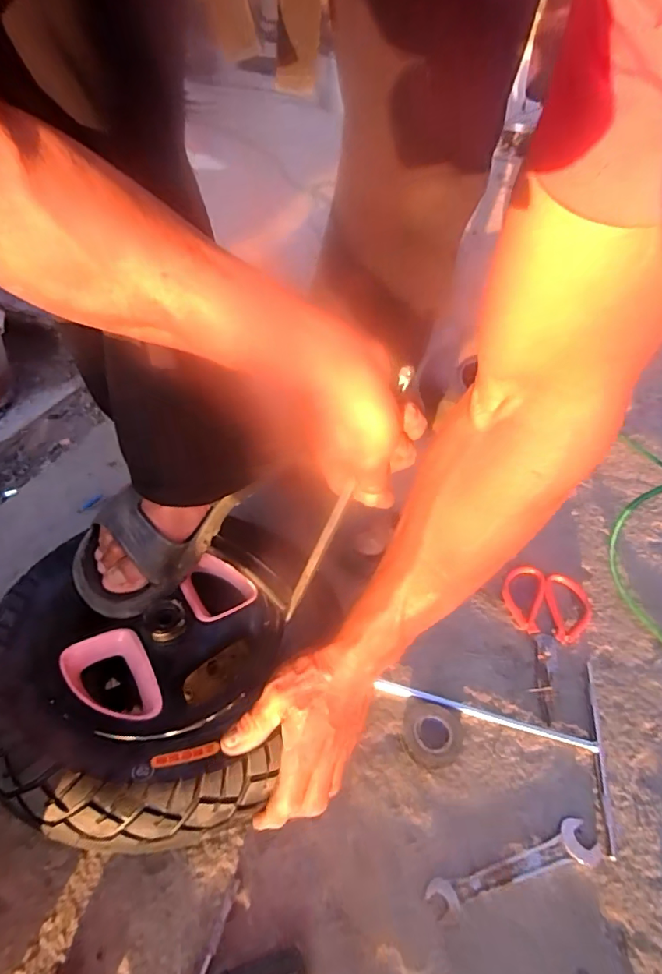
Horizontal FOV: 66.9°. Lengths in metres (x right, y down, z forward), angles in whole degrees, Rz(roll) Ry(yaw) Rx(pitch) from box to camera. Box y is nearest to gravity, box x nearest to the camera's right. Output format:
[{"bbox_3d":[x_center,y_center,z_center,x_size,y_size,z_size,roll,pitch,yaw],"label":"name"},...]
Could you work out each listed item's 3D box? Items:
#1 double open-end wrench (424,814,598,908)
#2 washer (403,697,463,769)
[{"bbox_3d":[0.153,0.318,0.423,0.154,0.006,0.032,-7,43,-13],"label":"double open-end wrench"},{"bbox_3d":[0.100,0.245,0.493,0.058,0.019,0.061,8,42,4],"label":"washer"}]

